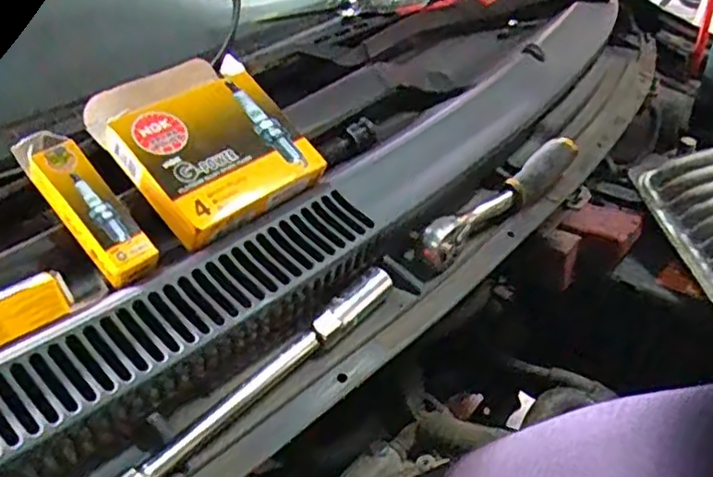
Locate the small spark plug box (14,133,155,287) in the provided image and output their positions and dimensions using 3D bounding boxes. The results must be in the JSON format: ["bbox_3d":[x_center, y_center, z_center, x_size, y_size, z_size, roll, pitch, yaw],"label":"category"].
[{"bbox_3d":[-0.151,-0.018,0.369,0.101,0.021,0.025,48,50,9],"label":"small spark plug box"}]

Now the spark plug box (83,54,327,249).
[{"bbox_3d":[-0.097,-0.062,0.421,0.106,0.031,0.122,-31,77,-34],"label":"spark plug box"}]

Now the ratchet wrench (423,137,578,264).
[{"bbox_3d":[0.111,-0.030,0.482,0.172,0.036,0.020,-28,44,-35],"label":"ratchet wrench"}]

